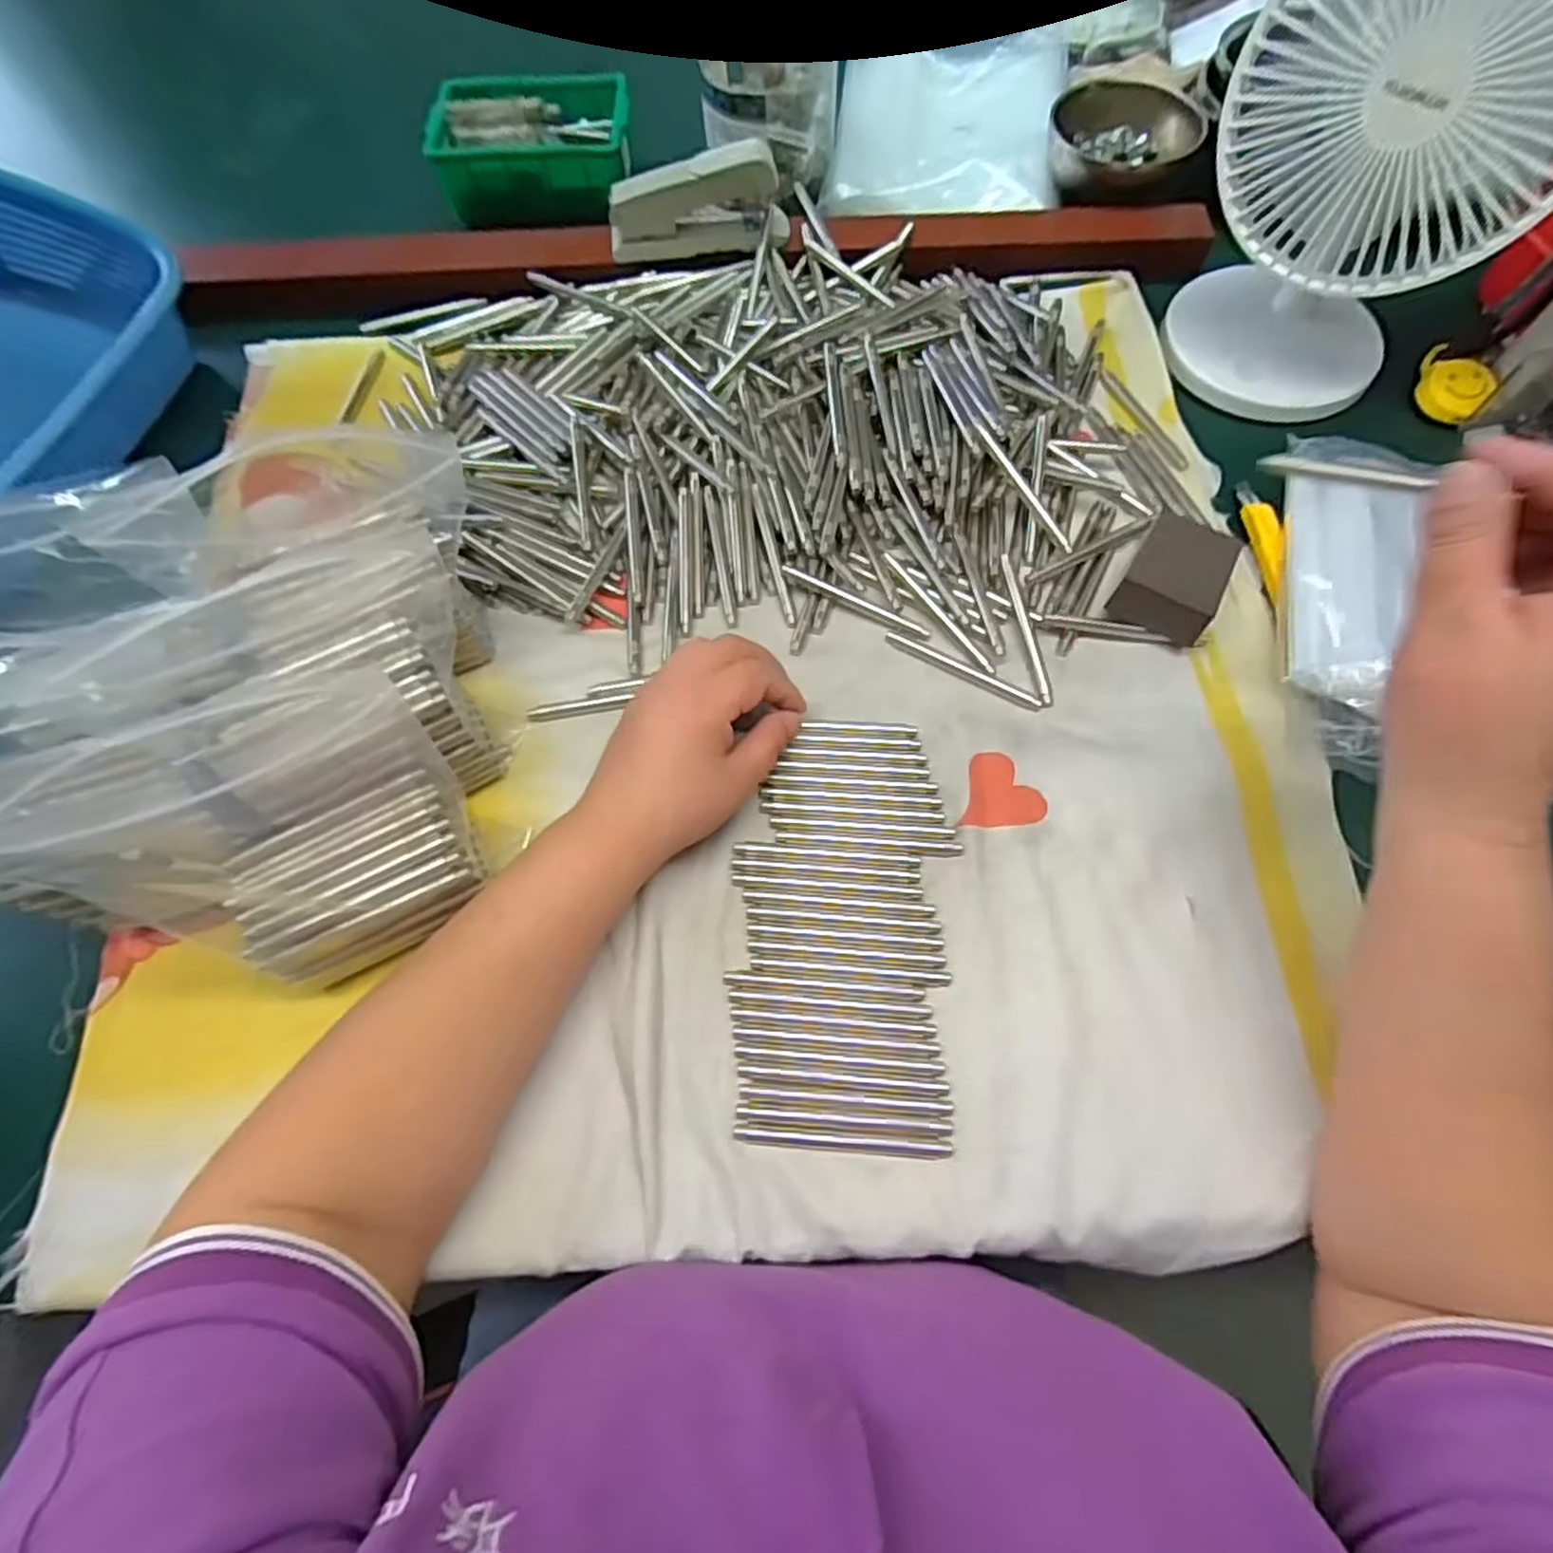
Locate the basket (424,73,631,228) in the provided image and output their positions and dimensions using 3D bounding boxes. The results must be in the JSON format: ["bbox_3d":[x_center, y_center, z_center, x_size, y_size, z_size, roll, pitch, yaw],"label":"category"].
[{"bbox_3d":[-0.188,-0.493,0.594,0.149,0.054,0.102,-1,68,2],"label":"basket"}]

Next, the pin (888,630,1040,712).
[{"bbox_3d":[0.104,-0.060,0.420,0.092,0.004,0.007,29,72,13],"label":"pin"}]

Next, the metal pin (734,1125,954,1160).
[{"bbox_3d":[0.029,0.158,0.323,0.092,0.004,0.008,3,68,3],"label":"metal pin"}]

